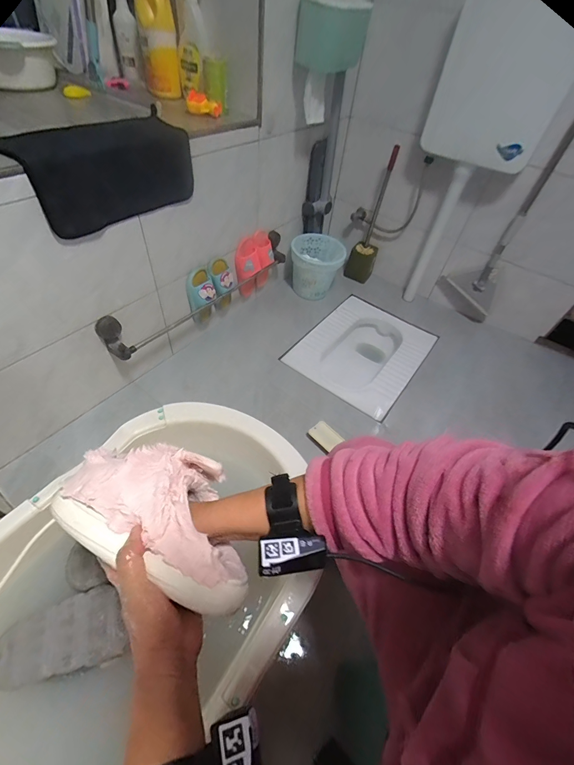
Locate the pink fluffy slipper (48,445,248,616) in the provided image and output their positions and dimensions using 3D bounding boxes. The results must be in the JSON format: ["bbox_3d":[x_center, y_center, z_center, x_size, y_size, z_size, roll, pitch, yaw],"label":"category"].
[{"bbox_3d":[-0.133,0.144,0.371,0.231,0.087,0.141,24,51,14],"label":"pink fluffy slipper"}]

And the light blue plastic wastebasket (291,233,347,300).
[{"bbox_3d":[0.126,-0.500,1.422,0.225,0.196,0.208,15,50,6],"label":"light blue plastic wastebasket"}]

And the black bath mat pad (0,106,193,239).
[{"bbox_3d":[-0.393,-0.479,0.734,0.178,0.152,0.377,39,56,24],"label":"black bath mat pad"}]

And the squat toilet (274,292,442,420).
[{"bbox_3d":[0.306,-0.109,1.329,0.421,0.145,0.560,32,54,20],"label":"squat toilet"}]

